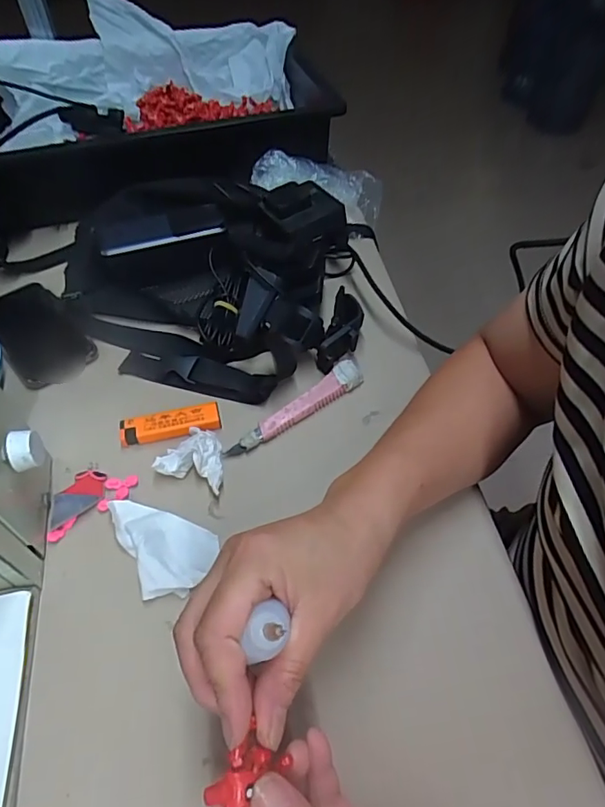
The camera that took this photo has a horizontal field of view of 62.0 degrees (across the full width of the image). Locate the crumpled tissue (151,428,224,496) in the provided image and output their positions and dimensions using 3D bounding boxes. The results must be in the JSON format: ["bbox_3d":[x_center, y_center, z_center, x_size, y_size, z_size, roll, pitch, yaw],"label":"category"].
[{"bbox_3d":[-0.080,0.042,0.396,0.054,0.024,0.046,20,52,11],"label":"crumpled tissue"}]

